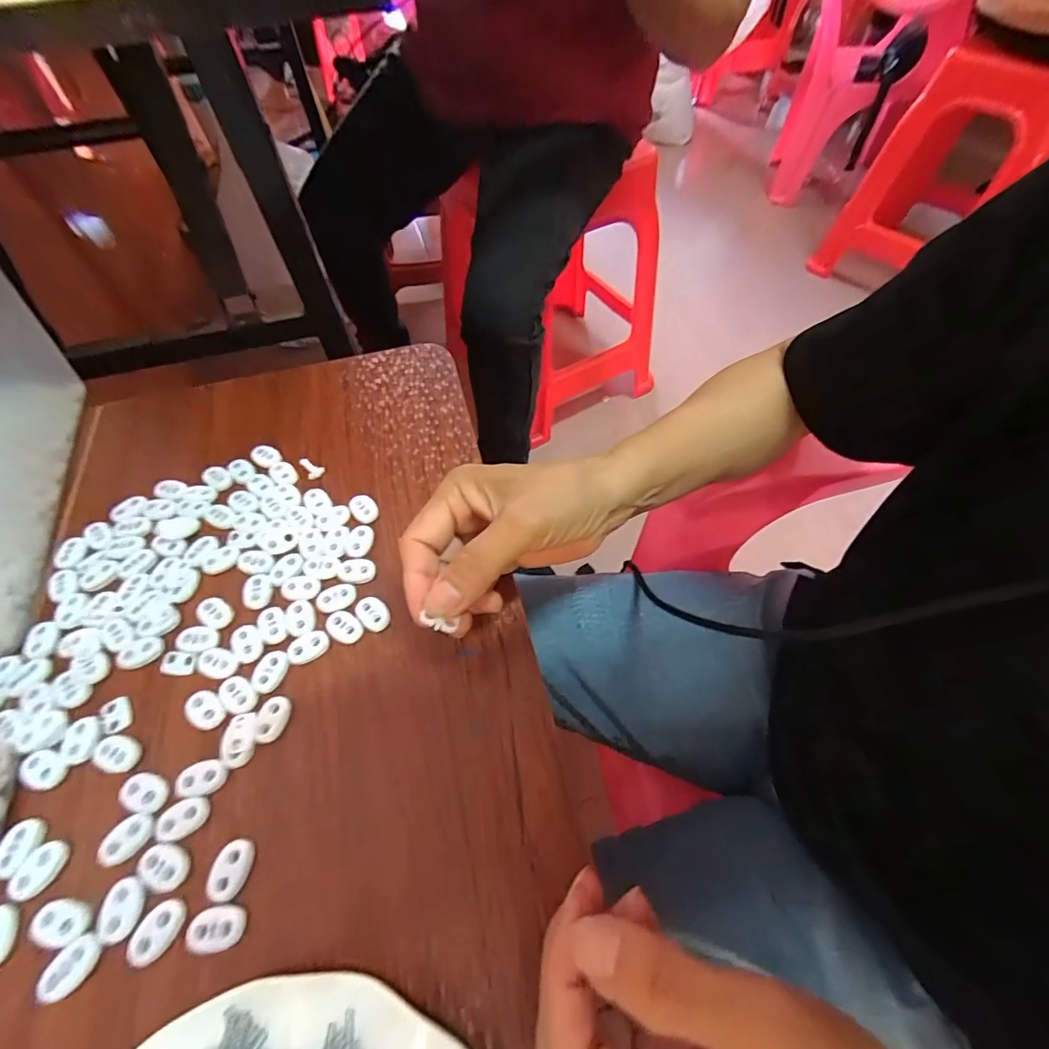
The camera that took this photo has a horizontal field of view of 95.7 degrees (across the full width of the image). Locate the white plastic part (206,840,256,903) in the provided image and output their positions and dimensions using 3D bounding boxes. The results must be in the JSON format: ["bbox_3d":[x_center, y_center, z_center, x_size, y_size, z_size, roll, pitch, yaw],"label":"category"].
[{"bbox_3d":[-0.134,0.156,0.215,0.017,0.004,0.023,10,58,8],"label":"white plastic part"}]

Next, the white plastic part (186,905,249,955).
[{"bbox_3d":[-0.133,0.174,0.204,0.023,0.004,0.016,-11,58,-6],"label":"white plastic part"}]

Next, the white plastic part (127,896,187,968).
[{"bbox_3d":[-0.159,0.175,0.204,0.017,0.004,0.023,26,62,17],"label":"white plastic part"}]

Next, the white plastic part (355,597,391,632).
[{"bbox_3d":[-0.090,0.052,0.279,0.024,0.004,0.016,33,64,20],"label":"white plastic part"}]

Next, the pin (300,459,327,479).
[{"bbox_3d":[-0.154,-0.041,0.339,0.020,0.004,0.011,25,61,16],"label":"pin"}]

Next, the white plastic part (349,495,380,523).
[{"bbox_3d":[-0.108,-0.011,0.319,0.015,0.005,0.023,-37,64,-20],"label":"white plastic part"}]

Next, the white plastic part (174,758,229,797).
[{"bbox_3d":[-0.161,0.126,0.236,0.025,0.004,0.016,-11,58,-6],"label":"white plastic part"}]

